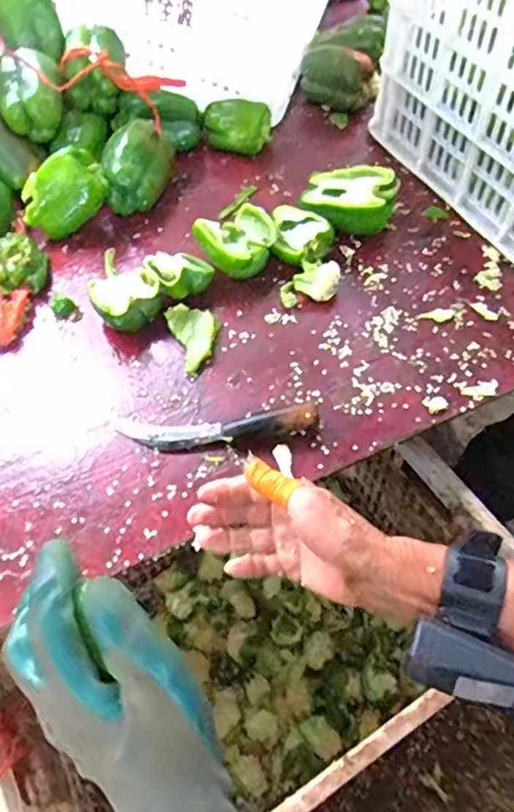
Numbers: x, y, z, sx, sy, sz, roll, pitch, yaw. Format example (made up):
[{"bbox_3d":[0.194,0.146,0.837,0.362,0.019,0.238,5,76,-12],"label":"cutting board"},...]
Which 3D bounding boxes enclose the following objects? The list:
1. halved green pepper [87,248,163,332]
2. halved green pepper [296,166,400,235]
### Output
[{"bbox_3d":[-0.150,-0.124,0.658,0.076,0.048,0.089,-28,61,-16],"label":"halved green pepper"},{"bbox_3d":[0.119,-0.266,0.739,0.117,0.064,0.070,22,60,15],"label":"halved green pepper"}]

